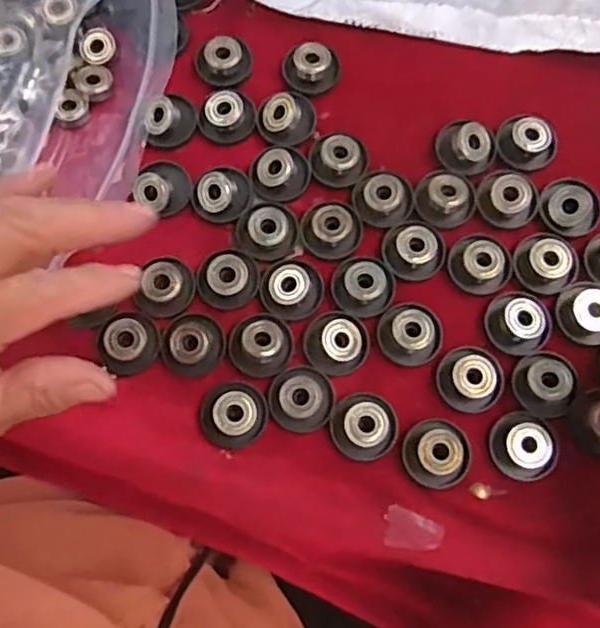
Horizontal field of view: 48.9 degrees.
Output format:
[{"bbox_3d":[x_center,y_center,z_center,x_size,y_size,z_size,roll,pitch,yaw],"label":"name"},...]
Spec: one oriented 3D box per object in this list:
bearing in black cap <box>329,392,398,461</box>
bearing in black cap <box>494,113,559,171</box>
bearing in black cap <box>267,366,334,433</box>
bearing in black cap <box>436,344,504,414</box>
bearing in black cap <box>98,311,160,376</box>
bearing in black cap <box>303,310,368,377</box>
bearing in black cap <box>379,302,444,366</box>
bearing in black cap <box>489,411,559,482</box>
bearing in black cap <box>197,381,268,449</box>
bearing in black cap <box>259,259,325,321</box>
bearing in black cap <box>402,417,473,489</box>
[{"bbox_3d":[0.032,0.056,0.329,0.033,0.014,0.032,0,75,1],"label":"bearing in black cap"},{"bbox_3d":[0.126,-0.095,0.365,0.031,0.012,0.028,12,76,4],"label":"bearing in black cap"},{"bbox_3d":[0.000,0.042,0.331,0.032,0.013,0.032,0,75,1],"label":"bearing in black cap"},{"bbox_3d":[0.087,0.032,0.332,0.032,0.013,0.033,0,75,1],"label":"bearing in black cap"},{"bbox_3d":[-0.088,0.014,0.339,0.028,0.013,0.031,-8,75,-1],"label":"bearing in black cap"},{"bbox_3d":[0.019,0.014,0.338,0.033,0.011,0.032,0,75,1],"label":"bearing in black cap"},{"bbox_3d":[0.057,0.010,0.339,0.031,0.013,0.032,0,75,1],"label":"bearing in black cap"},{"bbox_3d":[0.110,0.065,0.324,0.030,0.012,0.033,0,75,1],"label":"bearing in black cap"},{"bbox_3d":[-0.034,0.050,0.330,0.034,0.013,0.031,0,75,1],"label":"bearing in black cap"},{"bbox_3d":[-0.004,-0.014,0.345,0.032,0.012,0.031,0,75,1],"label":"bearing in black cap"},{"bbox_3d":[0.068,0.068,0.324,0.034,0.014,0.033,0,75,1],"label":"bearing in black cap"}]

